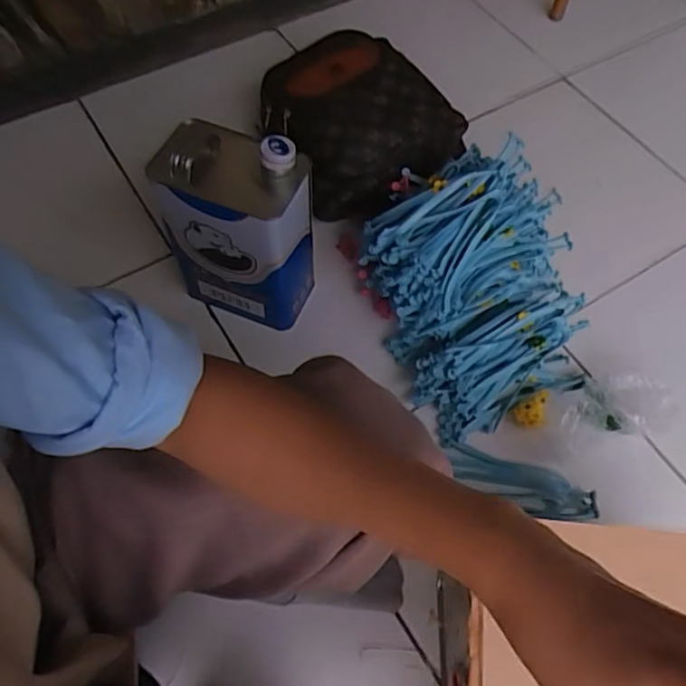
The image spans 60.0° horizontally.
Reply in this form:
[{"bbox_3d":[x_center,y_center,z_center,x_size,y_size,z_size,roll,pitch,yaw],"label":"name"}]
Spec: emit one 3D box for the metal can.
[{"bbox_3d":[-0.129,-0.150,0.749,0.176,0.235,0.112,15,62,5],"label":"metal can"}]

